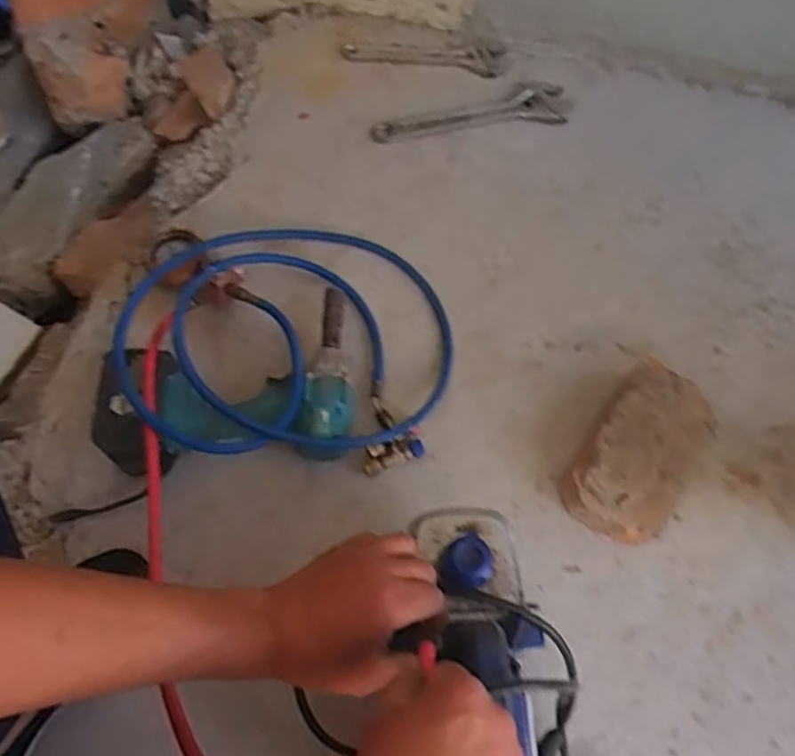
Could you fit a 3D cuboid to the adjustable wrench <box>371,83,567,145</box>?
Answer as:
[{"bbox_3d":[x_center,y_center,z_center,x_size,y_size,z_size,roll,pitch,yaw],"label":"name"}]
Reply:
[{"bbox_3d":[0.105,-0.365,0.995,0.276,0.013,0.074,-14,65,-10],"label":"adjustable wrench"}]

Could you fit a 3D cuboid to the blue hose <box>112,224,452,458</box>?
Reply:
[{"bbox_3d":[-0.120,-0.063,0.810,0.368,0.086,0.332,-5,64,-5],"label":"blue hose"}]

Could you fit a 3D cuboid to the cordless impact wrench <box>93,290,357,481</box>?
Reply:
[{"bbox_3d":[-0.185,-0.001,0.773,0.267,0.083,0.206,-5,66,-6],"label":"cordless impact wrench"}]

